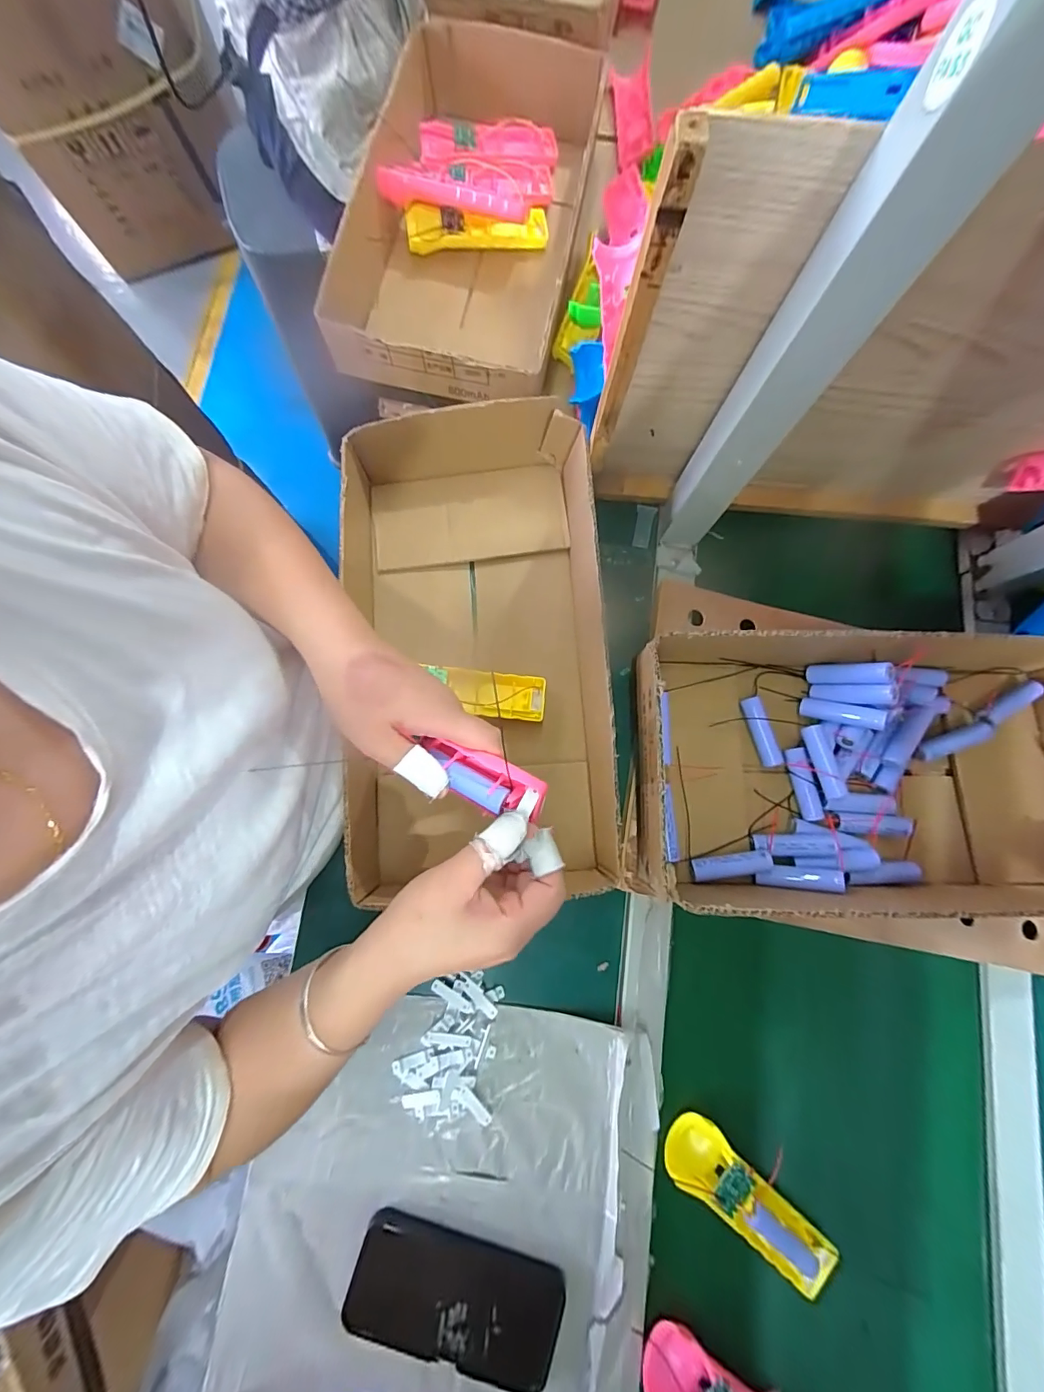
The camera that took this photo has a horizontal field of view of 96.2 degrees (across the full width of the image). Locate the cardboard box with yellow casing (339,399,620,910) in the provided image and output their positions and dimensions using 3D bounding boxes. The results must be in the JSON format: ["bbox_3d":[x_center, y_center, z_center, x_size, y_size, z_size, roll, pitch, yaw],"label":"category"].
[{"bbox_3d":[-0.042,-0.052,0.440,0.210,0.078,0.418,-4,80,-2],"label":"cardboard box with yellow casing"}]

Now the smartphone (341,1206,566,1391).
[{"bbox_3d":[-0.054,0.482,0.375,0.164,0.013,0.084,17,80,2],"label":"smartphone"}]

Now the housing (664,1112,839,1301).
[{"bbox_3d":[0.190,0.418,0.384,0.155,0.021,0.050,38,81,5],"label":"housing"}]

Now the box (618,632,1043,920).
[{"bbox_3d":[0.309,0.060,0.412,0.429,0.108,0.215,0,80,-1],"label":"box"}]

